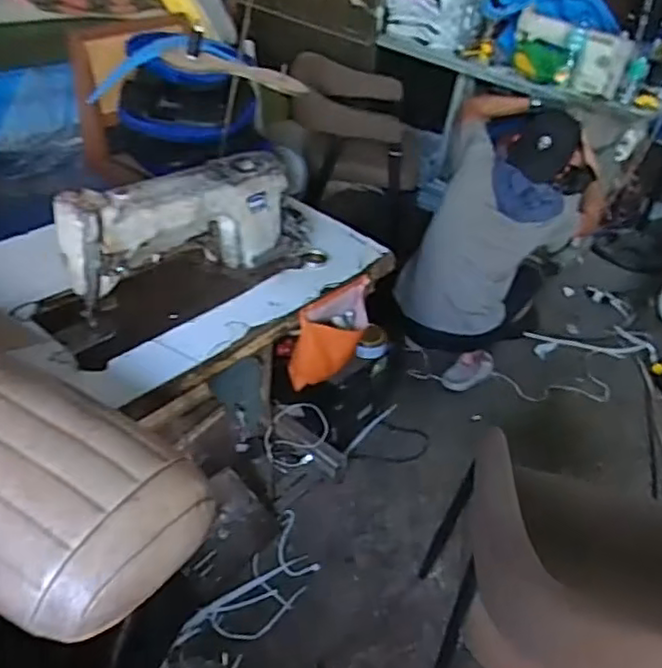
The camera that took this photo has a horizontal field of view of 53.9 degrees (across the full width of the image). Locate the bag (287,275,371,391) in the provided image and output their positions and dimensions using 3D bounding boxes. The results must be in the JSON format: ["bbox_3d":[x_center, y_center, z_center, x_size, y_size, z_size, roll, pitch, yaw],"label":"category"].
[{"bbox_3d":[0.018,0.007,1.309,0.199,0.171,0.086,-27,50,-36],"label":"bag"}]

